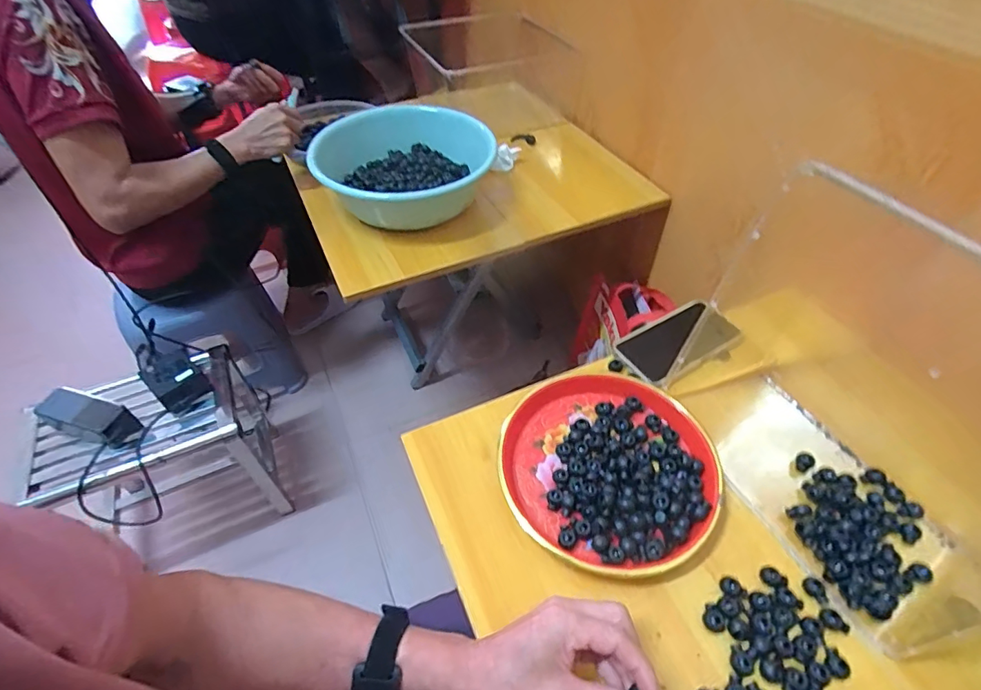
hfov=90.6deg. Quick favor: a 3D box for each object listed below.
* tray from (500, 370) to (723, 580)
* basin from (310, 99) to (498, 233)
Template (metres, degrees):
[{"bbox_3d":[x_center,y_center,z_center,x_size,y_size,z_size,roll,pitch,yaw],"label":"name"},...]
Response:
[{"bbox_3d":[0.120,0.123,0.509,0.211,0.027,0.216,0,49,0],"label":"tray"},{"bbox_3d":[-0.144,-0.294,0.837,0.292,0.118,0.272,0,49,0],"label":"basin"}]

